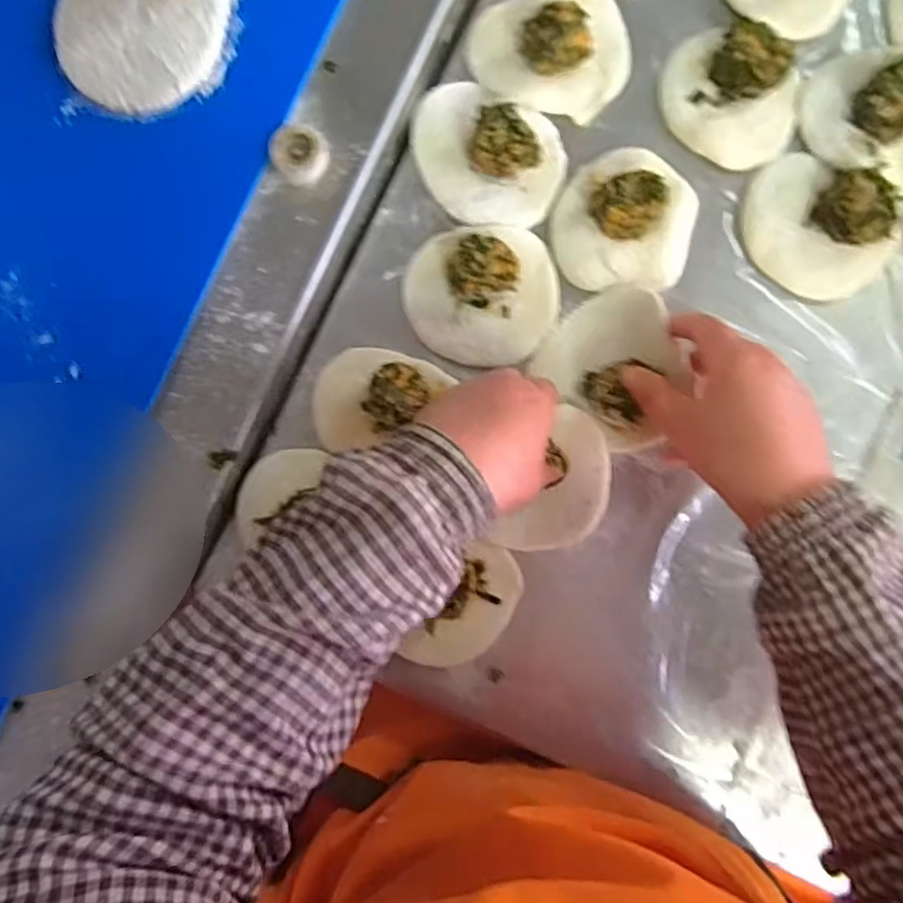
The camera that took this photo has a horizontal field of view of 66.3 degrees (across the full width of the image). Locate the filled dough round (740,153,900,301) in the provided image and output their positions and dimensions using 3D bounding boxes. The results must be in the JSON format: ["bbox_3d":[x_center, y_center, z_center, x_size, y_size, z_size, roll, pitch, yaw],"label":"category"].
[{"bbox_3d":[0.235,-0.144,0.434,0.081,0.025,0.097,-36,93,-2],"label":"filled dough round"}]

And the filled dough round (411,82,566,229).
[{"bbox_3d":[0.021,-0.185,0.429,0.100,0.029,0.078,26,88,-1],"label":"filled dough round"}]

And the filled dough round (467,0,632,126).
[{"bbox_3d":[0.065,-0.261,0.428,0.100,0.031,0.084,13,89,-1],"label":"filled dough round"}]

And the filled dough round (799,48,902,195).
[{"bbox_3d":[0.279,-0.220,0.434,0.097,0.026,0.090,0,91,-3],"label":"filled dough round"}]

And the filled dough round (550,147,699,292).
[{"bbox_3d":[0.112,-0.148,0.432,0.086,0.026,0.090,0,89,-2],"label":"filled dough round"}]

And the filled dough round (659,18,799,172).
[{"bbox_3d":[0.179,-0.225,0.435,0.089,0.025,0.074,32,88,-1],"label":"filled dough round"}]

